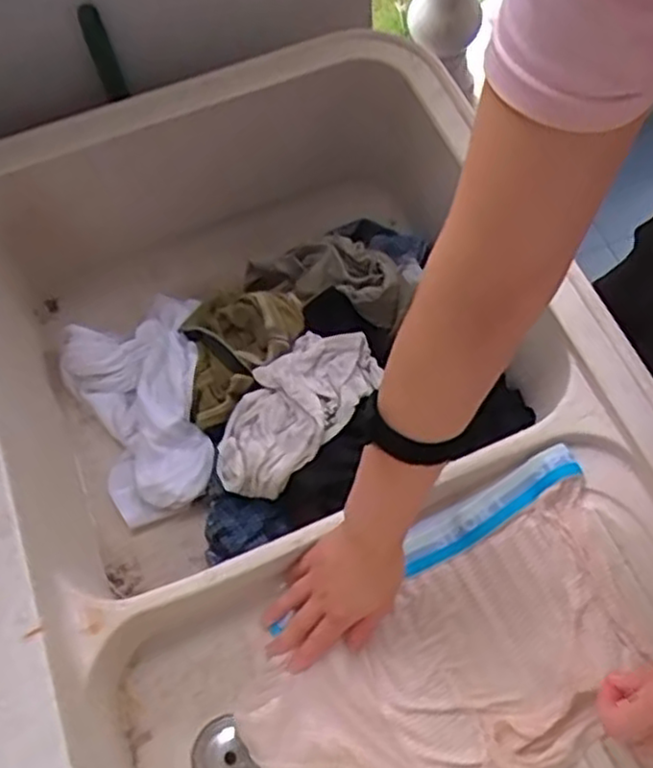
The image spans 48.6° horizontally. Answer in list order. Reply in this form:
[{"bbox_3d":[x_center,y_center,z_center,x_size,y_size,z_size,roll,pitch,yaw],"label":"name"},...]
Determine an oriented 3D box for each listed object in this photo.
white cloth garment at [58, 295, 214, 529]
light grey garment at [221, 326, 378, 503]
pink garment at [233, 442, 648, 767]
[{"bbox_3d":[-0.187,0.015,0.771,0.153,0.051,0.230,-27,67,-9],"label":"white cloth garment"},{"bbox_3d":[-0.035,0.024,0.710,0.182,0.048,0.095,-40,69,-14],"label":"light grey garment"},{"bbox_3d":[0.105,0.219,0.571,0.326,0.066,0.189,-38,69,-13],"label":"pink garment"}]

